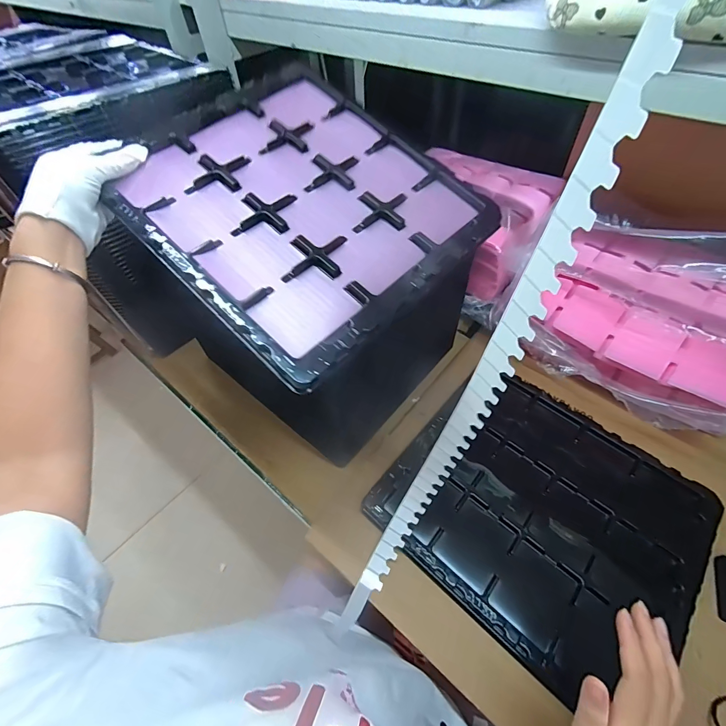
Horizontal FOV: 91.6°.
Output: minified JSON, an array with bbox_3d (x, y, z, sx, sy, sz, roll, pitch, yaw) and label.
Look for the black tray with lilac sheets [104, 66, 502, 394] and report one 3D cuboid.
[{"bbox_3d":[-0.067,-0.187,0.405,0.346,0.013,0.328,42,68,11],"label":"black tray with lilac sheets"}]

